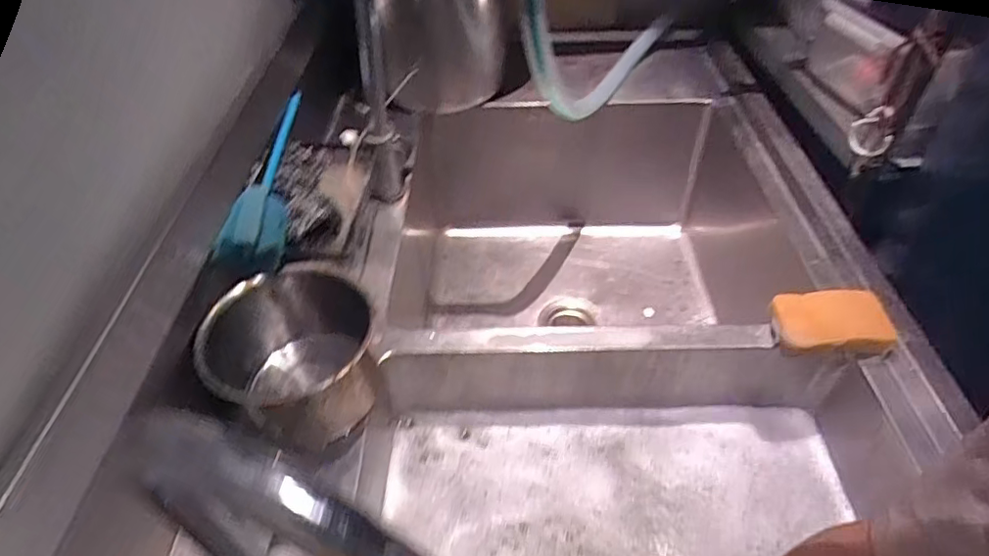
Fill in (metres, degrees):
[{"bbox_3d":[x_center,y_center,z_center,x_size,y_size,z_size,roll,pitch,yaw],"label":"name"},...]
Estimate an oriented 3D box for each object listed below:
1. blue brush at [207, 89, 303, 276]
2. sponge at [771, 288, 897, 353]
[{"bbox_3d":[-0.246,-0.117,0.637,0.055,0.044,0.295,-4,44,-3],"label":"blue brush"},{"bbox_3d":[0.352,0.044,0.604,0.109,0.027,0.069,-2,44,-1],"label":"sponge"}]

